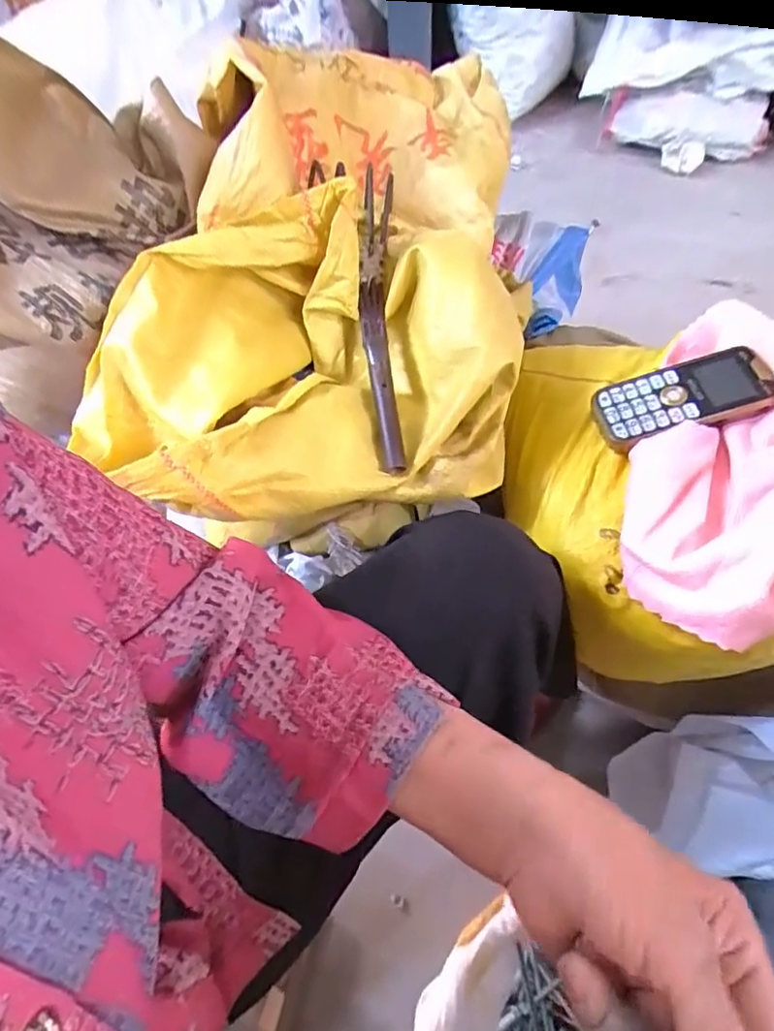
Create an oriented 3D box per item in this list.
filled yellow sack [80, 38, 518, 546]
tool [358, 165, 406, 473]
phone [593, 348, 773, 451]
[{"bbox_3d":[-0.041,-0.241,0.510,0.315,0.143,0.540,5,58,8],"label":"filled yellow sack"},{"bbox_3d":[-0.006,-0.166,0.466,0.031,0.024,0.270,-4,76,2],"label":"tool"},{"bbox_3d":[0.234,-0.093,0.440,0.127,0.014,0.063,-18,62,4],"label":"phone"}]

